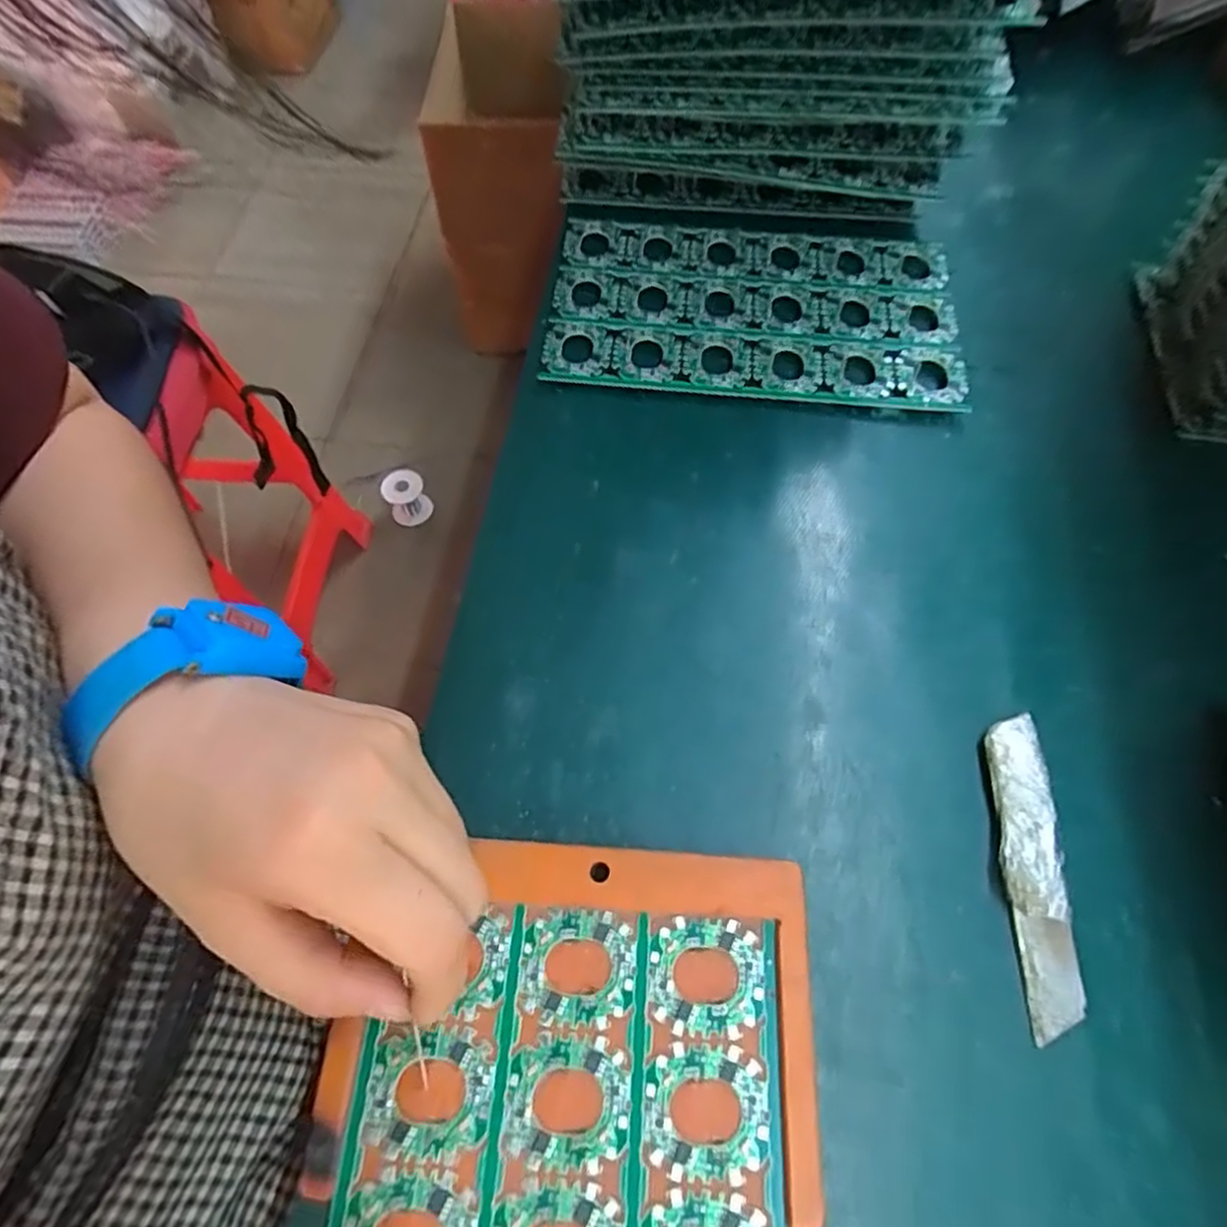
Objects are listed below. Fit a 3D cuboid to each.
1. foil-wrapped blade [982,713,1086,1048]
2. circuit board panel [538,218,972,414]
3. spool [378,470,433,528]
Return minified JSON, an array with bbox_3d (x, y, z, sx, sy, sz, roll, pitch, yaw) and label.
[{"bbox_3d":[0.142,0.085,0.235,0.020,0.010,0.099,3,62,1],"label":"foil-wrapped blade"},{"bbox_3d":[0.072,-0.155,0.356,0.202,0.013,0.113,4,62,1],"label":"circuit board panel"},{"bbox_3d":[-0.341,-0.188,1.151,0.070,0.080,0.066,-25,65,-11],"label":"spool"}]

